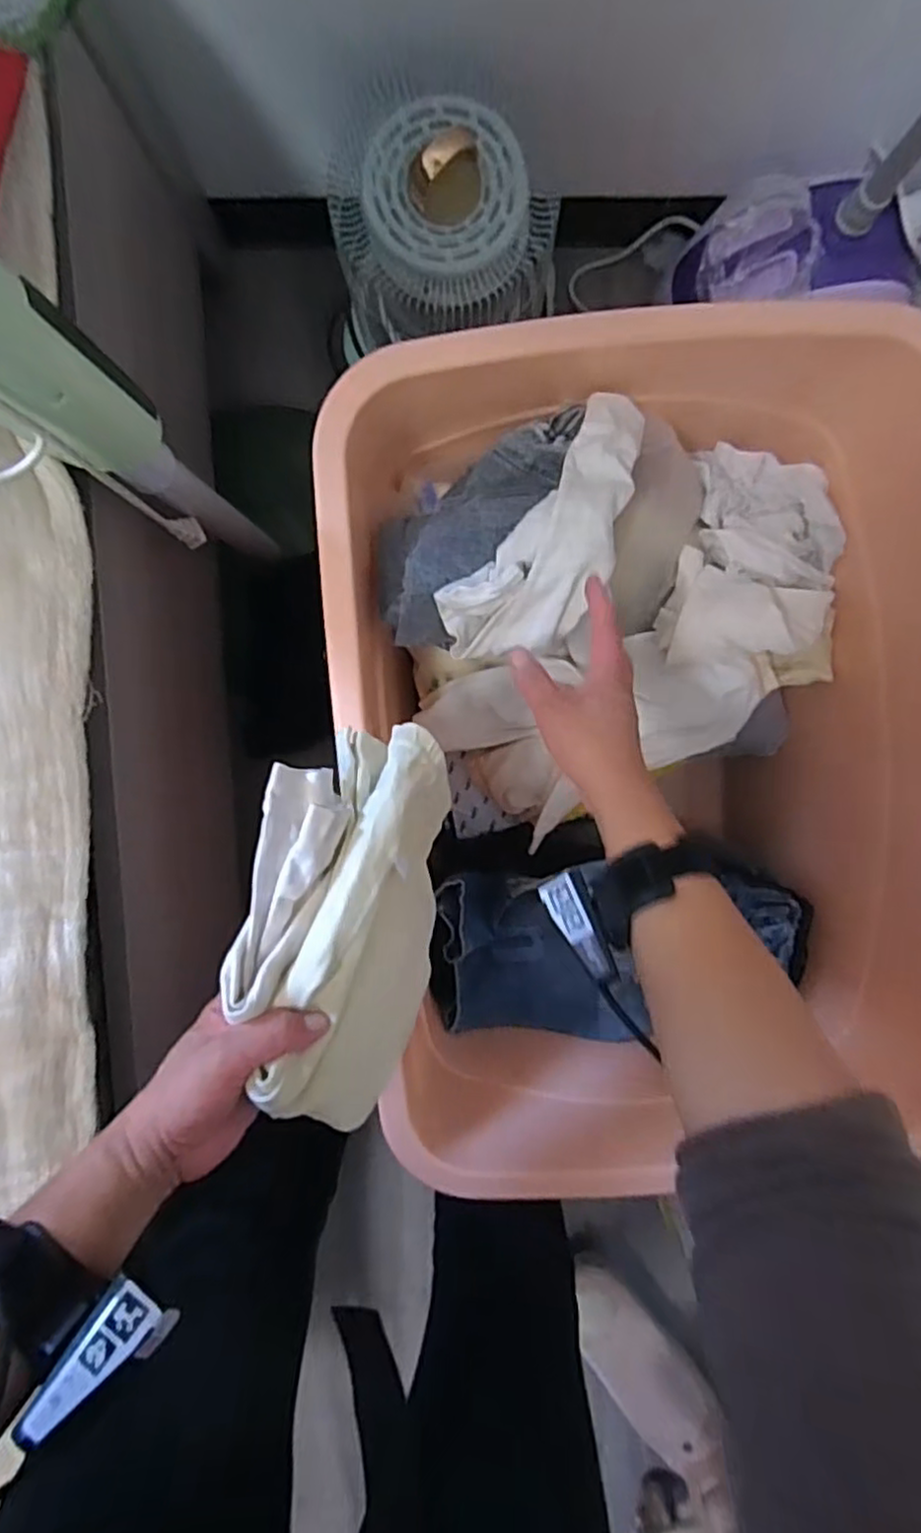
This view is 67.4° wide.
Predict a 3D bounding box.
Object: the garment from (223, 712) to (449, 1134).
[{"bbox_3d":[-0.078,0.093,0.465,0.155,0.090,0.260,22,79,-35],"label":"garment"}]

